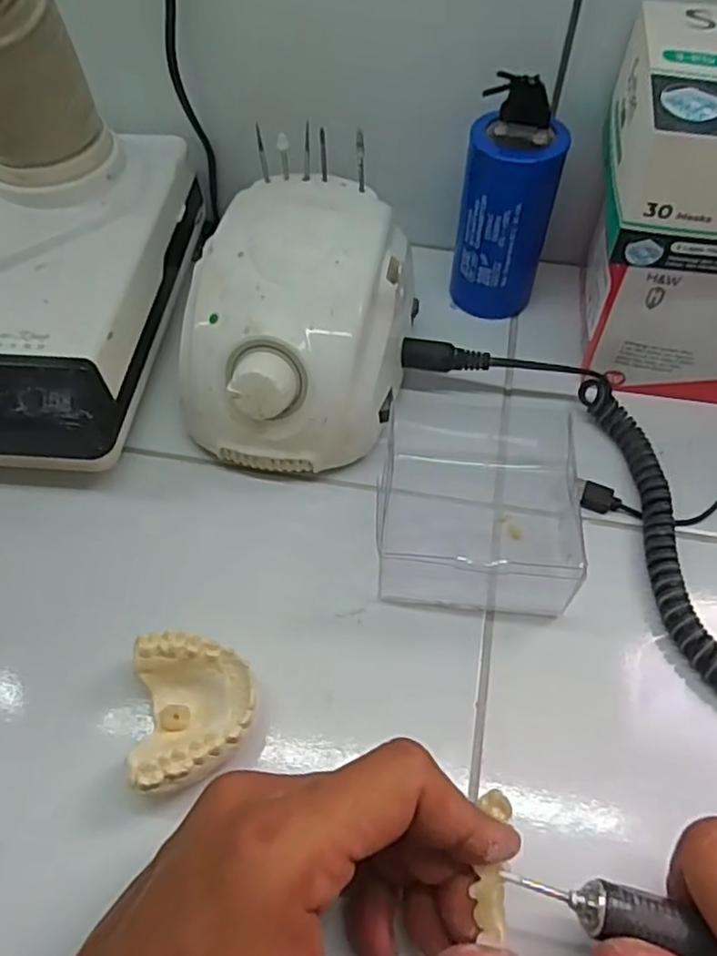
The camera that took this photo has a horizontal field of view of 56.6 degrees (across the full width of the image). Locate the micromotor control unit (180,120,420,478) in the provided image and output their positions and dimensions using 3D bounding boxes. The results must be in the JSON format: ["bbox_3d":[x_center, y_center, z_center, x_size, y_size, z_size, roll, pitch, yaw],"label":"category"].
[{"bbox_3d":[-0.027,-0.079,0.339,0.103,0.083,0.141,10,56,7],"label":"micromotor control unit"}]

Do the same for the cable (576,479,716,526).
[{"bbox_3d":[0.185,0.002,0.324,0.153,0.013,0.032,-8,56,-6],"label":"cable"}]

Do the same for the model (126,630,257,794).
[{"bbox_3d":[-0.062,0.089,0.256,0.044,0.020,0.056,-5,55,-3],"label":"model"}]

